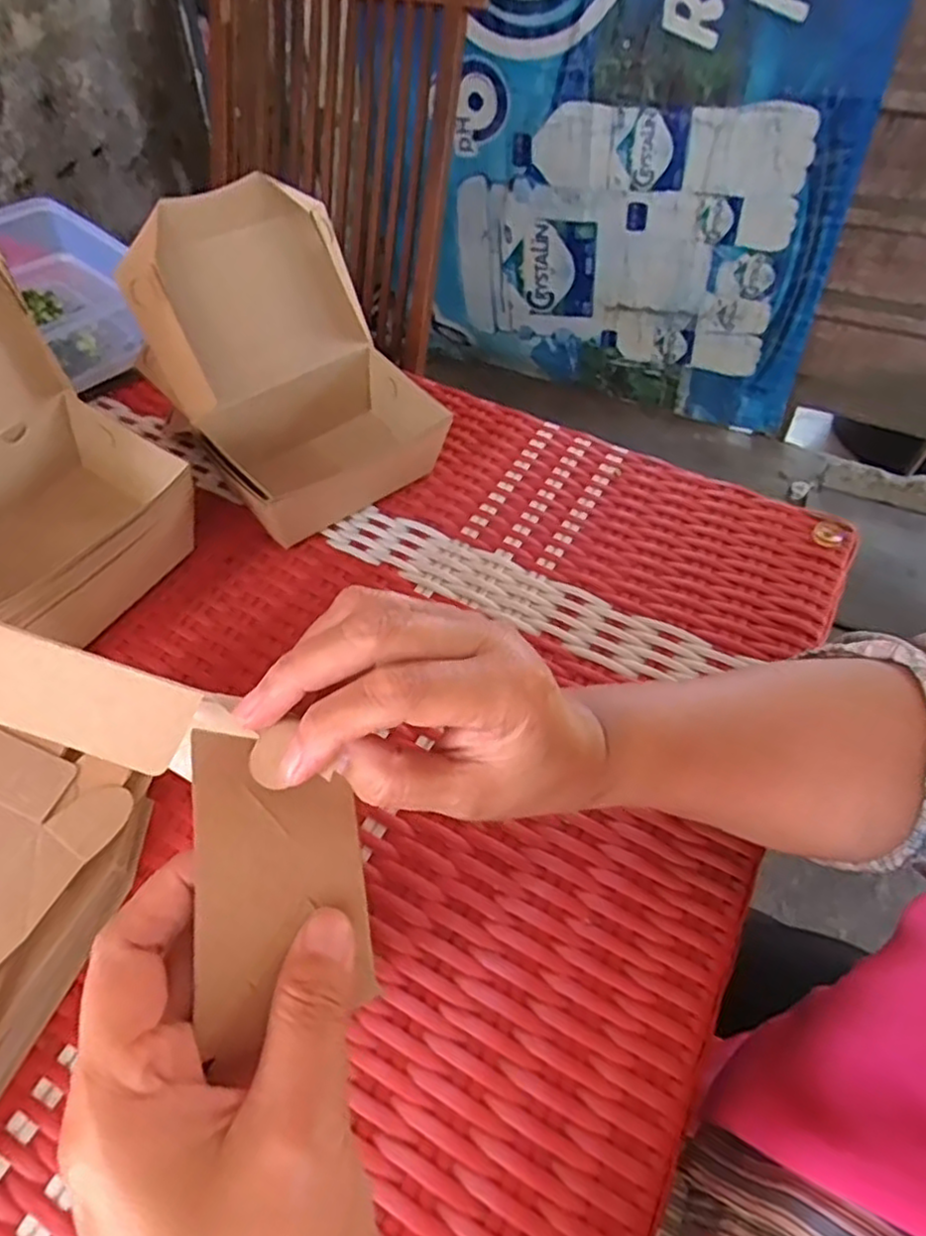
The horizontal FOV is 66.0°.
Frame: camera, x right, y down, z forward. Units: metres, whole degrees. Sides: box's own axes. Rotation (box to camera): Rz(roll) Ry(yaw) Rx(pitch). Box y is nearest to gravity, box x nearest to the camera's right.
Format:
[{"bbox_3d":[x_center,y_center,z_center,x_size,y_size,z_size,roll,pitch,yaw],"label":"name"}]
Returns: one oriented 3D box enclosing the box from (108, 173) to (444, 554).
[{"bbox_3d":[-0.105,-0.155,0.451,0.143,0.161,0.128,-33,60,-24],"label":"box"}]

